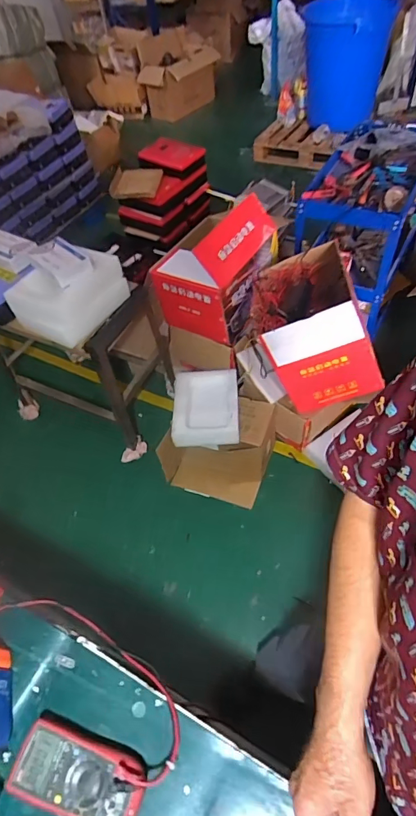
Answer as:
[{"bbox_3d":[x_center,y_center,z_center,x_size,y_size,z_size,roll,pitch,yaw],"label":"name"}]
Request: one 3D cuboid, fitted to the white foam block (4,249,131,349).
[{"bbox_3d":[-0.431,-0.362,1.381,0.212,0.180,0.322,24,59,24],"label":"white foam block"}]

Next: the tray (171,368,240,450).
[{"bbox_3d":[-0.007,-0.004,1.556,0.226,0.084,0.290,-3,52,4],"label":"tray"}]

